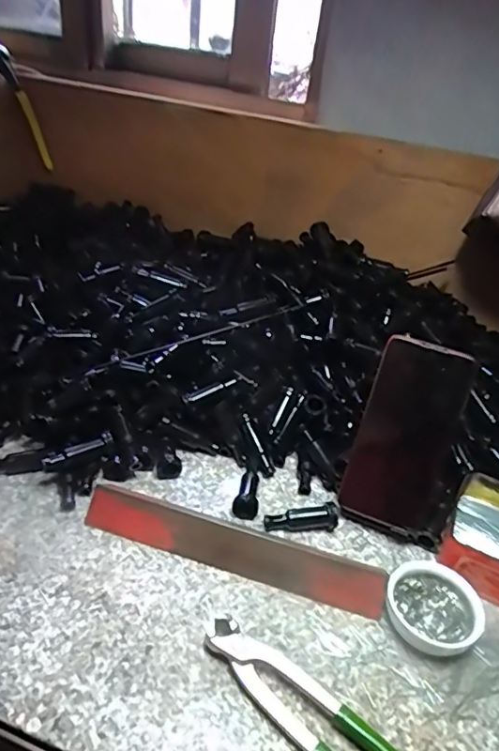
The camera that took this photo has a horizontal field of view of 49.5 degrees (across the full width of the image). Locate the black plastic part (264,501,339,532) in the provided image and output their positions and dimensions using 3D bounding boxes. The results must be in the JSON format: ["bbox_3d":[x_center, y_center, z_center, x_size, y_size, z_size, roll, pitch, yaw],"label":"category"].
[{"bbox_3d":[0.048,0.130,0.495,0.067,0.017,0.019,0,36,-10],"label":"black plastic part"}]

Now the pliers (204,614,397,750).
[{"bbox_3d":[0.049,0.231,0.355,0.196,0.018,0.043,29,41,28],"label":"pliers"}]

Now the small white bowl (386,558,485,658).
[{"bbox_3d":[0.146,0.185,0.430,0.065,0.025,0.070,5,35,-3],"label":"small white bowl"}]

